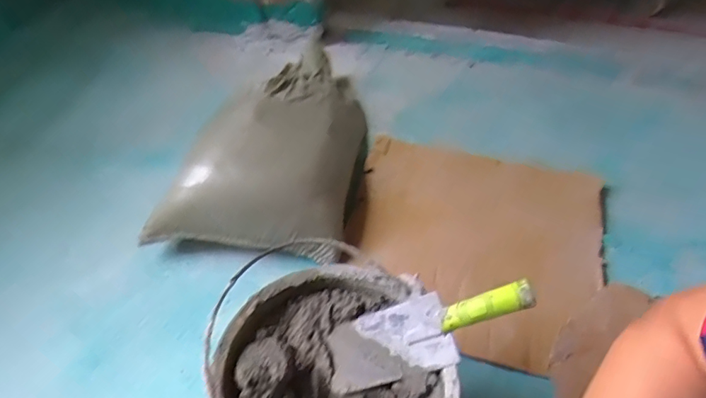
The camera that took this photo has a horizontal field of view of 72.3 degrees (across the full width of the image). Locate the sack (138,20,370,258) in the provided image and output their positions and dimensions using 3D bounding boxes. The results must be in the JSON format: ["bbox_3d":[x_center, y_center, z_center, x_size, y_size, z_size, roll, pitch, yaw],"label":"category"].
[{"bbox_3d":[-0.174,-0.154,1.122,0.387,0.147,0.622,9,51,6],"label":"sack"}]

